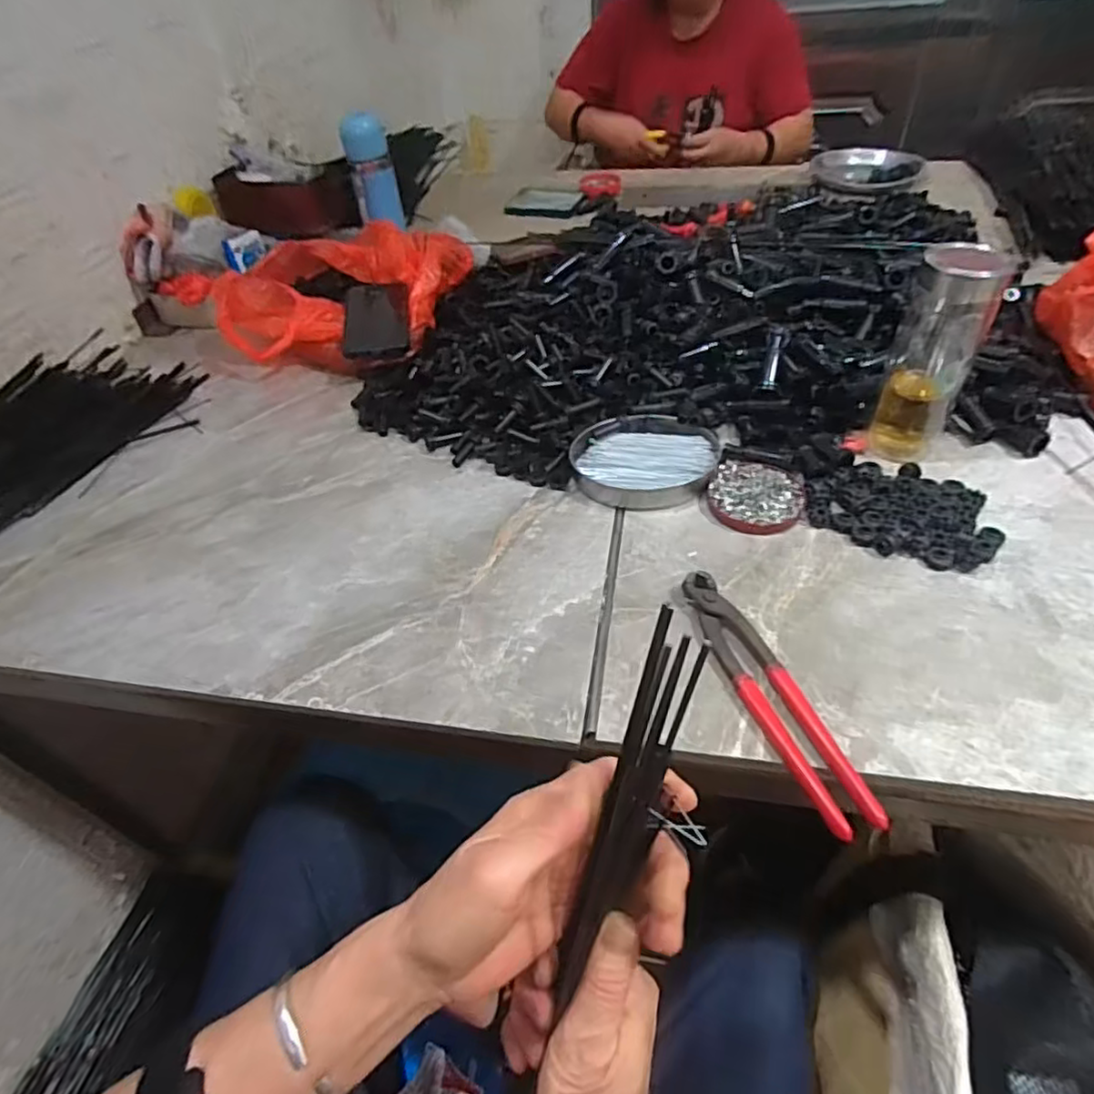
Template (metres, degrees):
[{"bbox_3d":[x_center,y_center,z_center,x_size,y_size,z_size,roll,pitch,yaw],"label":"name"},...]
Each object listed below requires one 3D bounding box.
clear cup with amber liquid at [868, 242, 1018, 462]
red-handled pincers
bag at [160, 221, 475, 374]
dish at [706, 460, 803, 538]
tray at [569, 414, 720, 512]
[{"bbox_3d":[0.339,-0.170,0.553,0.057,0.168,0.061,-3,46,3],"label":"clear cup with amber liquid"},{"bbox_3d":[0.146,0.095,0.430,0.033,0.017,0.201,-18,47,-10],"label":"red-handled pincers"},{"bbox_3d":[-0.308,-0.341,0.841,0.354,0.098,0.294,4,47,10],"label":"bag"},{"bbox_3d":[0.186,-0.046,0.568,0.078,0.012,0.078,-3,46,3],"label":"dish"},{"bbox_3d":[0.091,-0.081,0.602,0.133,0.028,0.103,3,47,9],"label":"tray"}]

